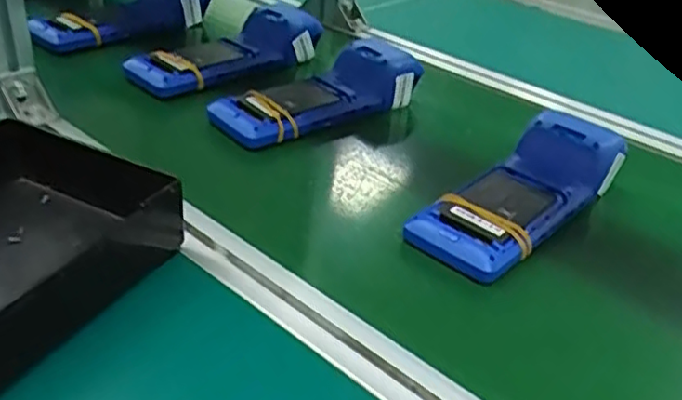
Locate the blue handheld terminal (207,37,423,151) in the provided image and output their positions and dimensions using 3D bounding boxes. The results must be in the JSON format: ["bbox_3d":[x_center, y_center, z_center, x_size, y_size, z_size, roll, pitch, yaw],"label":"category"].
[{"bbox_3d":[-0.025,-0.114,0.682,0.217,0.055,0.082,-24,43,-36],"label":"blue handheld terminal"}]

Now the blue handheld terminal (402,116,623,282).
[{"bbox_3d":[0.146,-0.013,0.543,0.088,0.048,0.218,31,44,34],"label":"blue handheld terminal"}]

